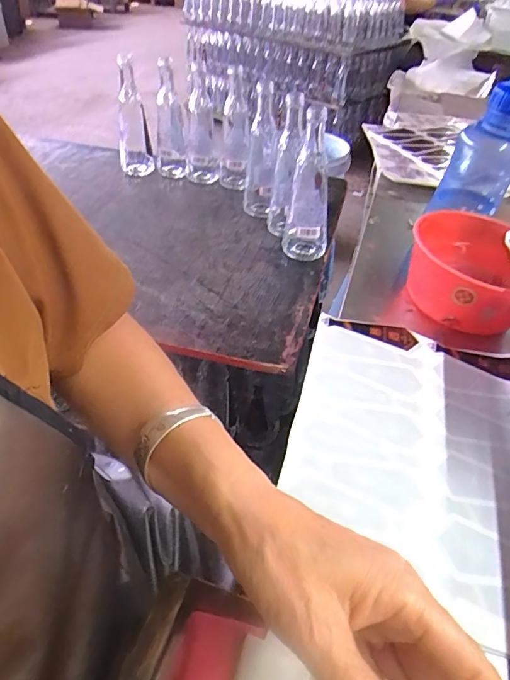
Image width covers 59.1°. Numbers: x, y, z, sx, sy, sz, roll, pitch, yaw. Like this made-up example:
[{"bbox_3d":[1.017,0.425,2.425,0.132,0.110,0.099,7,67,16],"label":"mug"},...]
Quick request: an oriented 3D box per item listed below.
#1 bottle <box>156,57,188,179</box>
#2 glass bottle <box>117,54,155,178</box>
[{"bbox_3d":[-0.168,-0.423,0.885,0.061,0.207,0.053,-5,43,-9],"label":"bottle"},{"bbox_3d":[-0.243,-0.418,0.898,0.066,0.181,0.056,-8,44,-13],"label":"glass bottle"}]

